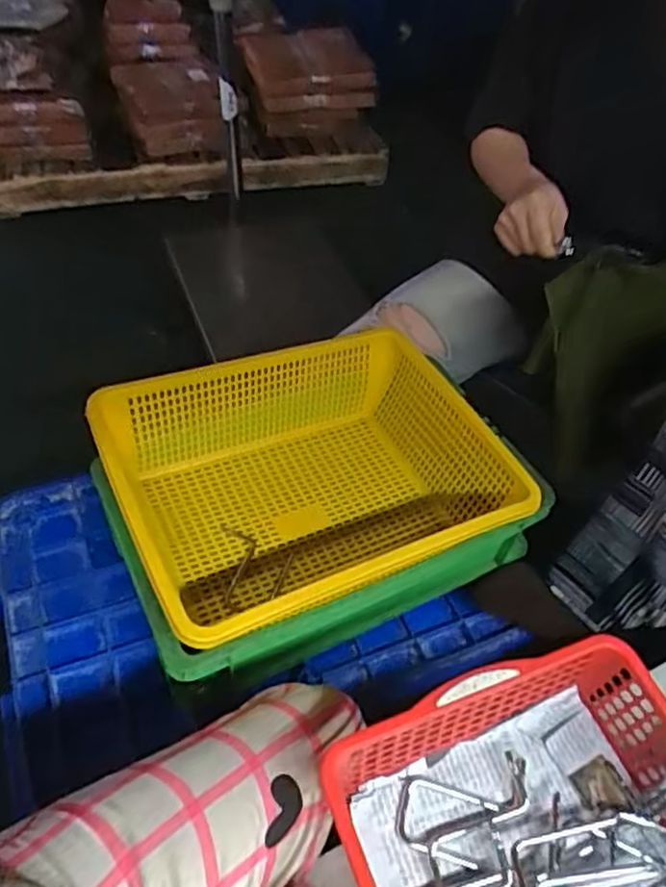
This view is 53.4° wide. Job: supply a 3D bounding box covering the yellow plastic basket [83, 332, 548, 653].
[{"bbox_3d":[-0.015,0.044,0.712,0.374,0.149,0.292,-20,54,-21],"label":"yellow plastic basket"}]

